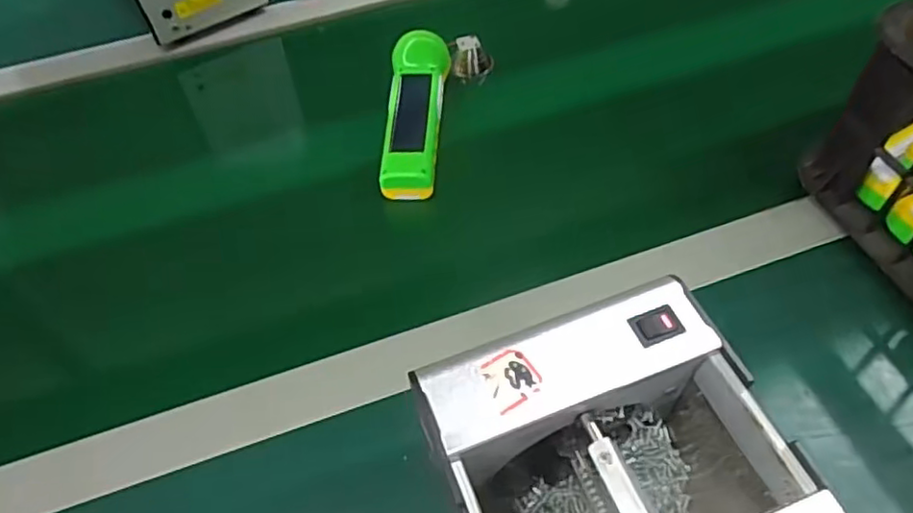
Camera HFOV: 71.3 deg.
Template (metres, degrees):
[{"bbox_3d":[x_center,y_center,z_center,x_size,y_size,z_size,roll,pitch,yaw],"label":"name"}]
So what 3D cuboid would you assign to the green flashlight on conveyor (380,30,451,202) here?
[{"bbox_3d":[-0.034,-0.123,0.546,0.052,0.044,0.171,-1,52,4],"label":"green flashlight on conveyor"}]

